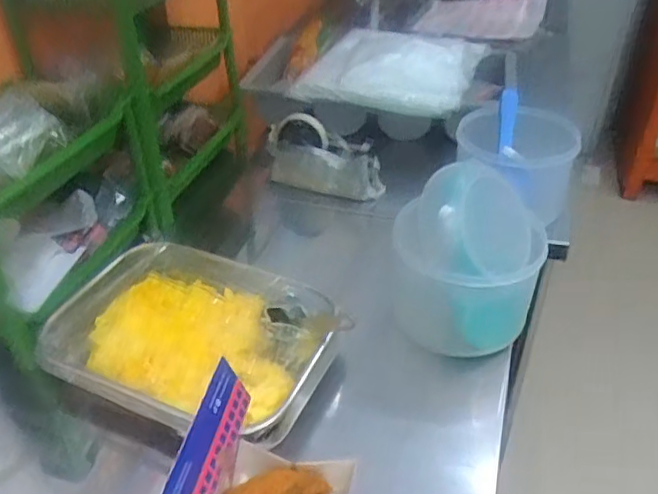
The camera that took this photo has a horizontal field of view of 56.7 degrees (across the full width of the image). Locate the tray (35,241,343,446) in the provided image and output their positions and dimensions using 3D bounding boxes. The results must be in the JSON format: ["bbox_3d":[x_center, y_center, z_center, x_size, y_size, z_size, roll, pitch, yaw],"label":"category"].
[{"bbox_3d":[-0.139,0.093,0.664,0.282,0.056,0.210,13,39,18],"label":"tray"}]

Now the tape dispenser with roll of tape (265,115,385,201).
[{"bbox_3d":[-0.007,-0.146,0.967,0.194,0.096,0.083,8,38,11],"label":"tape dispenser with roll of tape"}]

